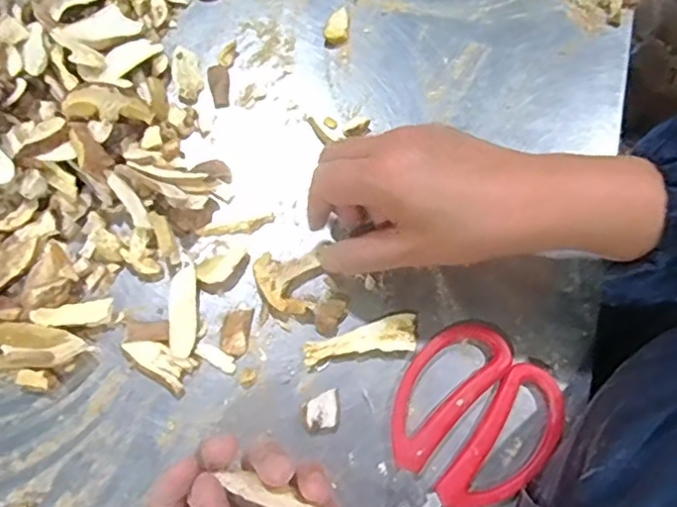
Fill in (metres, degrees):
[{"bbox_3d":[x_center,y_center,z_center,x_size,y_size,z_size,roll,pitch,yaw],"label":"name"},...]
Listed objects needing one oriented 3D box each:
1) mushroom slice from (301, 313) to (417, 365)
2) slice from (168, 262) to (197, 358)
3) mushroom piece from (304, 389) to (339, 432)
[{"bbox_3d":[0.015,0.055,0.375,0.071,0.006,0.022,-14,71,-5],"label":"mushroom slice"},{"bbox_3d":[-0.097,0.036,0.378,0.016,0.008,0.056,-4,71,-1],"label":"slice"},{"bbox_3d":[-0.010,0.093,0.360,0.021,0.007,0.023,-4,71,-2],"label":"mushroom piece"}]

